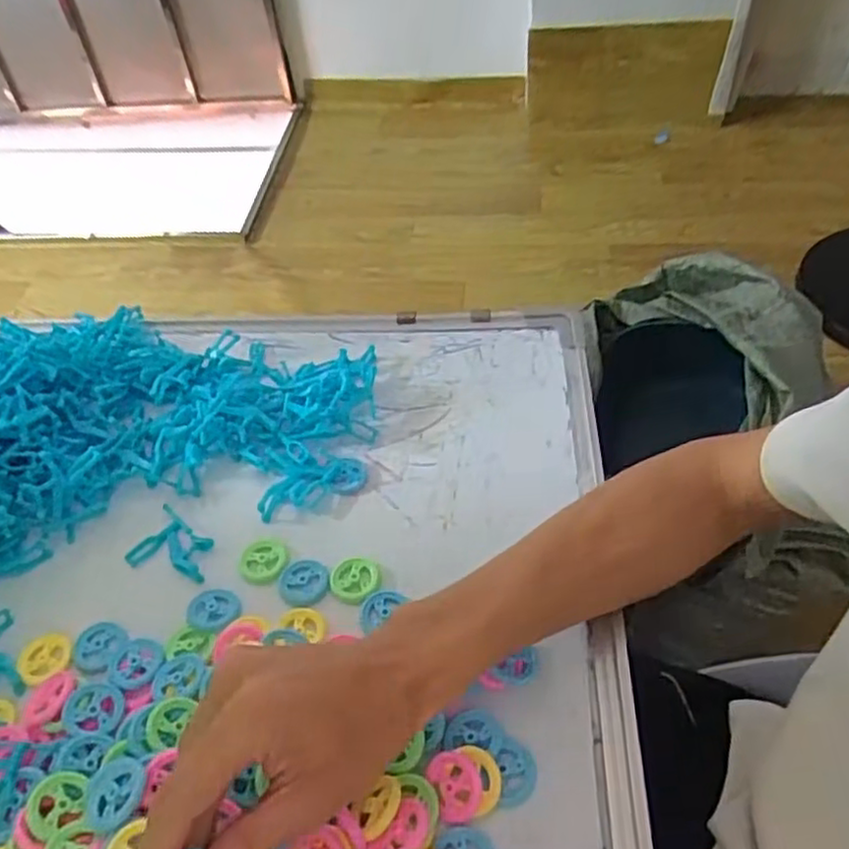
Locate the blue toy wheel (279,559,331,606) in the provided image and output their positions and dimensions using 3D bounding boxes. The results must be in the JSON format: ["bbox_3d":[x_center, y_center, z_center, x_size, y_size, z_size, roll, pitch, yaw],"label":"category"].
[{"bbox_3d":[-0.073,0.094,0.427,0.030,0.004,0.030,-3,46,3],"label":"blue toy wheel"}]

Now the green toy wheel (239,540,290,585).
[{"bbox_3d":[-0.100,0.083,0.438,0.029,0.004,0.030,-3,46,3],"label":"green toy wheel"}]

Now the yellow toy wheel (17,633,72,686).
[{"bbox_3d":[-0.217,0.133,0.406,0.029,0.006,0.030,-3,46,3],"label":"yellow toy wheel"}]

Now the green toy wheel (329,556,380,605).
[{"bbox_3d":[-0.042,0.092,0.425,0.027,0.004,0.030,27,54,28],"label":"green toy wheel"}]

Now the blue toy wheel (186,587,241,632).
[{"bbox_3d":[-0.123,0.108,0.416,0.030,0.006,0.028,-3,46,3],"label":"blue toy wheel"}]

